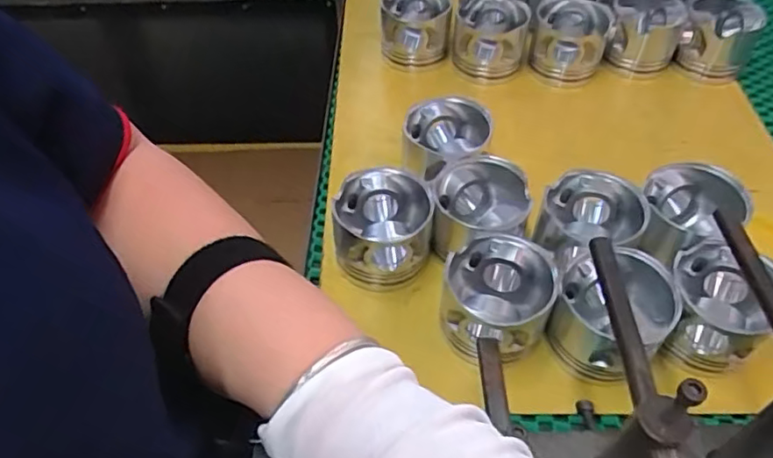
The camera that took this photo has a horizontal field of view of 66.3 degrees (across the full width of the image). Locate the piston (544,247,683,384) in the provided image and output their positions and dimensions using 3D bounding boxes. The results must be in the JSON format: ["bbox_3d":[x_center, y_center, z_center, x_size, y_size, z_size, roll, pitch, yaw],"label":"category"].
[{"bbox_3d":[0.178,0.067,0.472,0.084,0.066,0.090,16,53,13],"label":"piston"}]

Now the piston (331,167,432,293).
[{"bbox_3d":[-0.002,0.005,0.532,0.085,0.075,0.088,0,51,0],"label":"piston"}]

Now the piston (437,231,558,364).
[{"bbox_3d":[0.089,0.059,0.480,0.087,0.059,0.090,0,51,0],"label":"piston"}]

